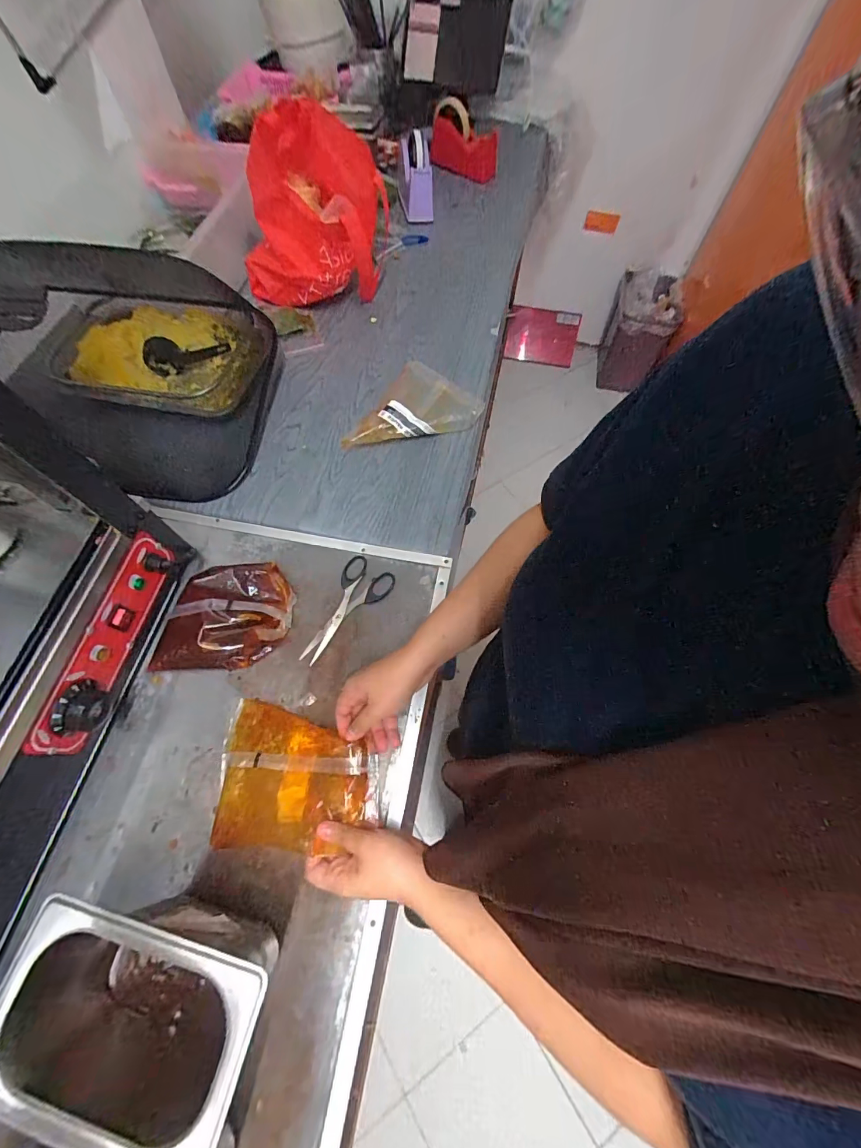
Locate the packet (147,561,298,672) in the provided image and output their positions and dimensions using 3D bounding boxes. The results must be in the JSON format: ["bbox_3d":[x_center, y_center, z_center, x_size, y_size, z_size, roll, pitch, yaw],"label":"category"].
[{"bbox_3d":[-0.254,0.051,0.516,0.152,0.043,0.125,-2,66,-2],"label":"packet"}]

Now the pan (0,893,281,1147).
[{"bbox_3d":[-0.216,0.332,0.338,0.184,0.153,0.108,12,66,6],"label":"pan"}]

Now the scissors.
[{"bbox_3d":[-0.113,0.047,0.538,0.069,0.005,0.150,30,69,11],"label":"scissors"}]

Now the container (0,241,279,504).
[{"bbox_3d":[-0.447,-0.316,0.613,0.362,0.151,0.320,-3,66,-1],"label":"container"}]

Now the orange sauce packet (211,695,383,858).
[{"bbox_3d":[-0.143,0.209,0.442,0.176,0.030,0.138,-4,60,13],"label":"orange sauce packet"}]

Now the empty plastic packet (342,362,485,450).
[{"bbox_3d":[-0.039,-0.268,0.664,0.217,0.045,0.118,-18,68,-9],"label":"empty plastic packet"}]

